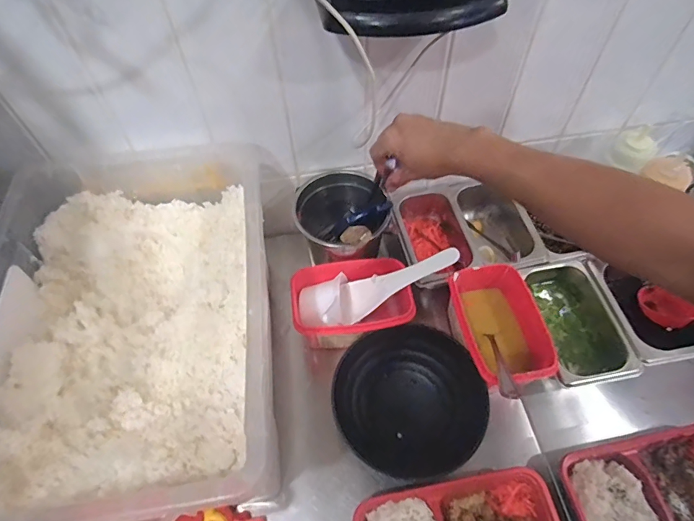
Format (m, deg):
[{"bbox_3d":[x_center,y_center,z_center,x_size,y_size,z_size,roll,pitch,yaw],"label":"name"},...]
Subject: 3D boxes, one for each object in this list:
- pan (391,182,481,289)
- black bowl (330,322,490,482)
[{"bbox_3d":[0.132,-0.035,0.681,0.107,0.058,0.167,-17,58,-10],"label":"pan"},{"bbox_3d":[0.079,0.177,0.564,0.178,0.058,0.180,0,57,1],"label":"black bowl"}]

